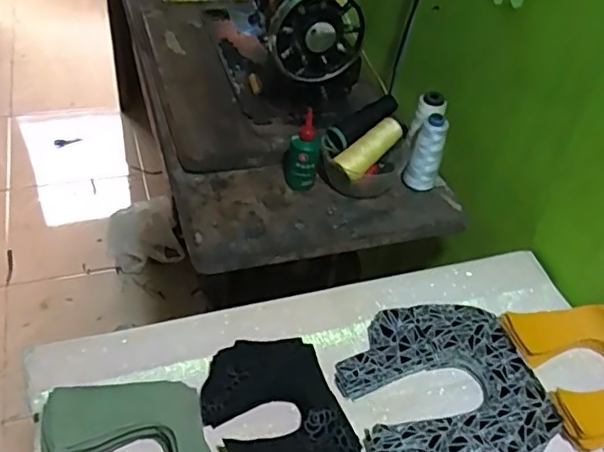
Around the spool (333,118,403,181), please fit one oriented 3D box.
[{"bbox_3d":[0.095,-0.106,0.835,0.107,0.031,0.037,-42,57,-15],"label":"spool"}]

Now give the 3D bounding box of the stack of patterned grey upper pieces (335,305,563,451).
[{"bbox_3d":[0.144,0.164,0.609,0.188,0.022,0.194,-9,46,-18],"label":"stack of patterned grey upper pieces"}]

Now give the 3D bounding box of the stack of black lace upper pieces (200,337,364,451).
[{"bbox_3d":[-0.025,0.177,0.577,0.128,0.030,0.161,-17,48,-25],"label":"stack of black lace upper pieces"}]

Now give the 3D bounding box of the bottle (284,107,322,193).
[{"bbox_3d":[0.002,-0.097,0.825,0.046,0.119,0.039,4,43,-4],"label":"bottle"}]

